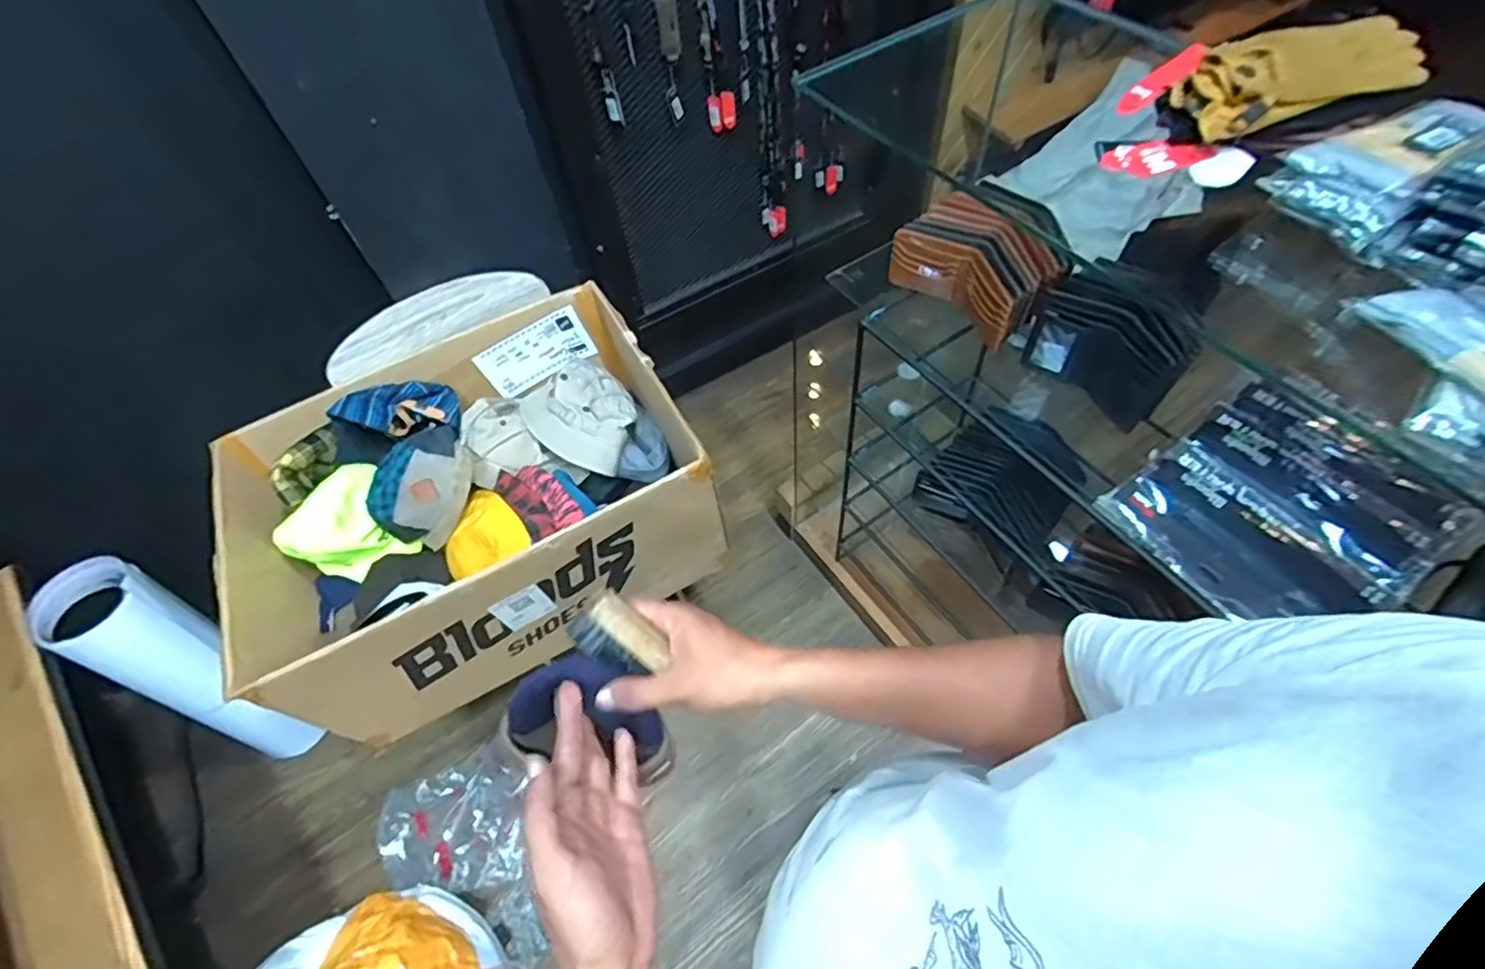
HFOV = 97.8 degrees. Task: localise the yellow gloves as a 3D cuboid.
[{"bbox_3d":[0.494,-0.364,0.582,0.178,0.065,0.071,-4,57,2],"label":"yellow gloves"}]

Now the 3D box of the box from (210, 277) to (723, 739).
[{"bbox_3d":[-0.450,0.016,1.116,0.683,0.263,0.528,-25,58,-11],"label":"box"}]

